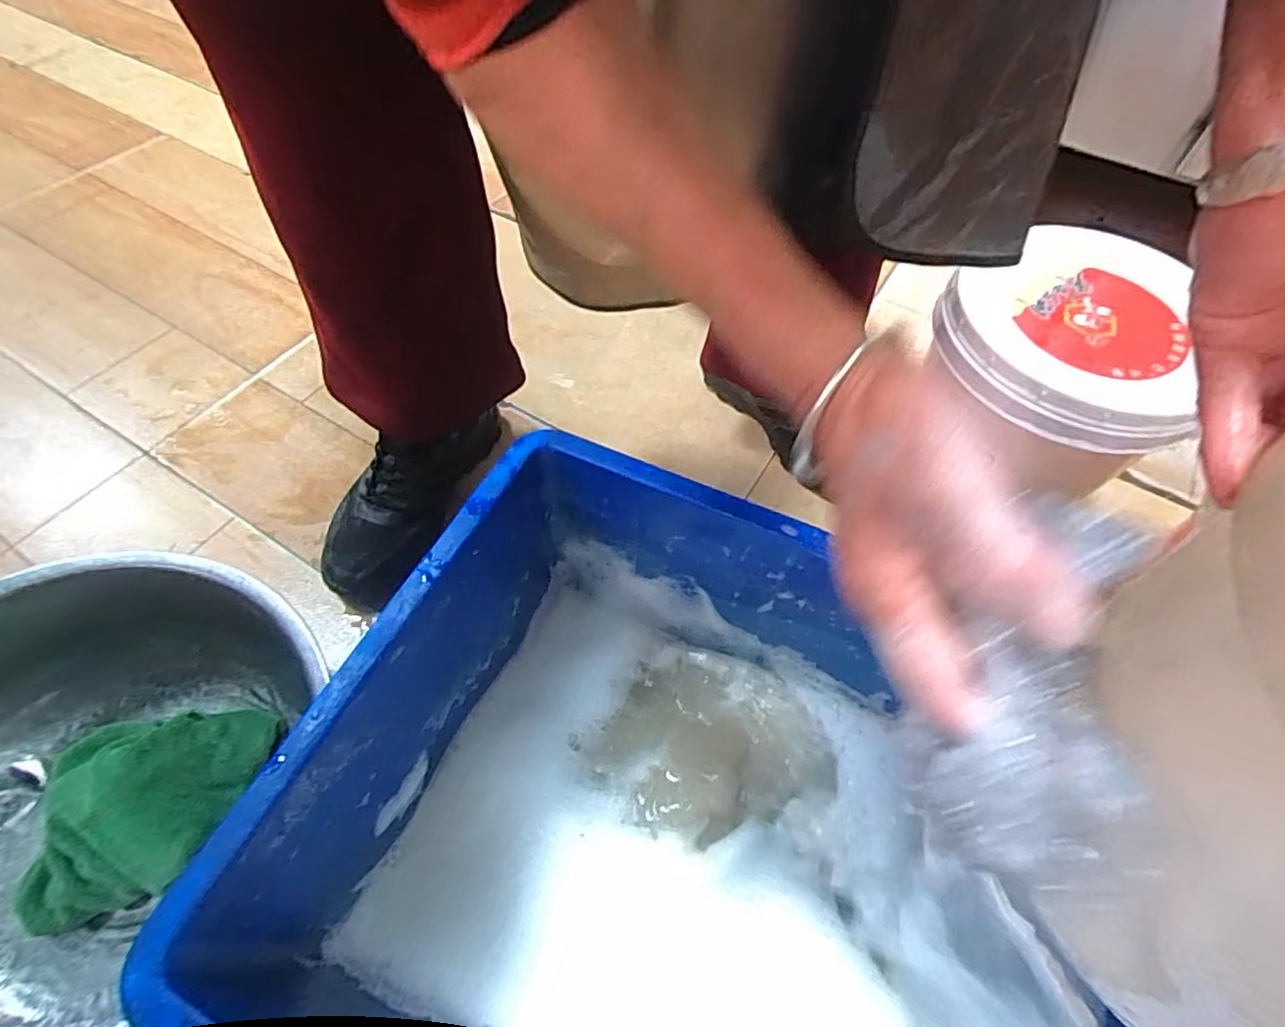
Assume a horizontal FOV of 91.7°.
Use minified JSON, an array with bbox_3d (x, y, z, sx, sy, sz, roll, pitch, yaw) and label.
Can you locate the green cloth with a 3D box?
[{"bbox_3d":[-0.392,0.226,0.482,0.153,0.052,0.147,-6,57,-7],"label":"green cloth"}]

